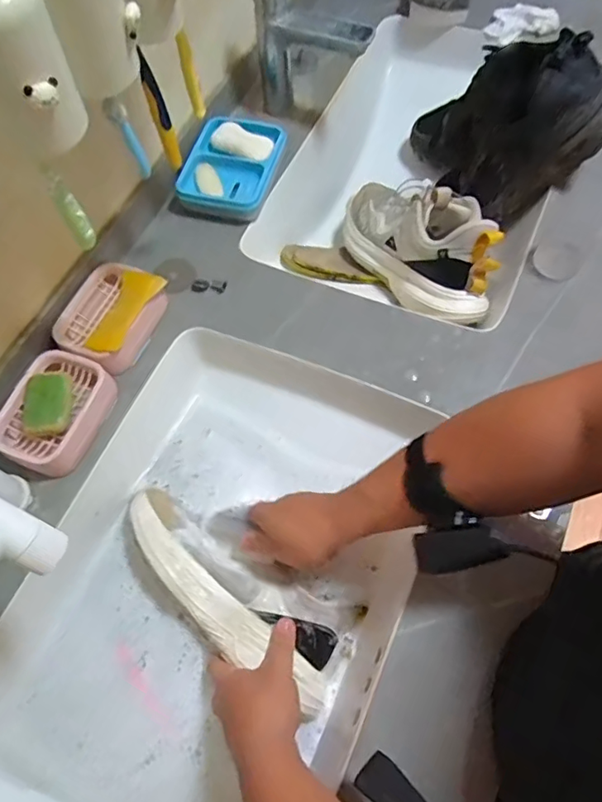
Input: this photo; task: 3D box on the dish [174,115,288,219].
[{"bbox_3d":[-0.092,-0.315,0.723,0.119,0.030,0.149,16,66,11],"label":"dish"}]

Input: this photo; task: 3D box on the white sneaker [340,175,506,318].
[{"bbox_3d":[0.158,-0.223,0.708,0.131,0.098,0.264,-25,47,-8],"label":"white sneaker"}]

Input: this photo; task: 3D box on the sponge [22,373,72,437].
[{"bbox_3d":[-0.271,0.003,0.575,0.045,0.016,0.068,-3,64,2],"label":"sponge"}]

